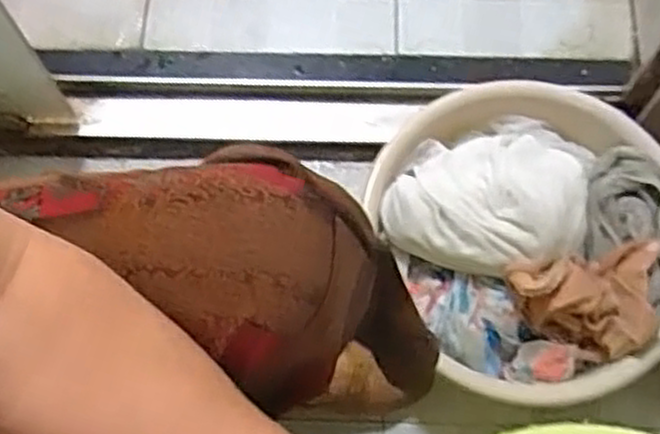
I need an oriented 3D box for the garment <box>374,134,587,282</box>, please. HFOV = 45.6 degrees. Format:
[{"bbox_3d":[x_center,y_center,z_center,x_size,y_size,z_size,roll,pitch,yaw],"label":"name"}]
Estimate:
[{"bbox_3d":[0.150,-0.021,0.719,0.198,0.058,0.141,-1,70,0],"label":"garment"}]

